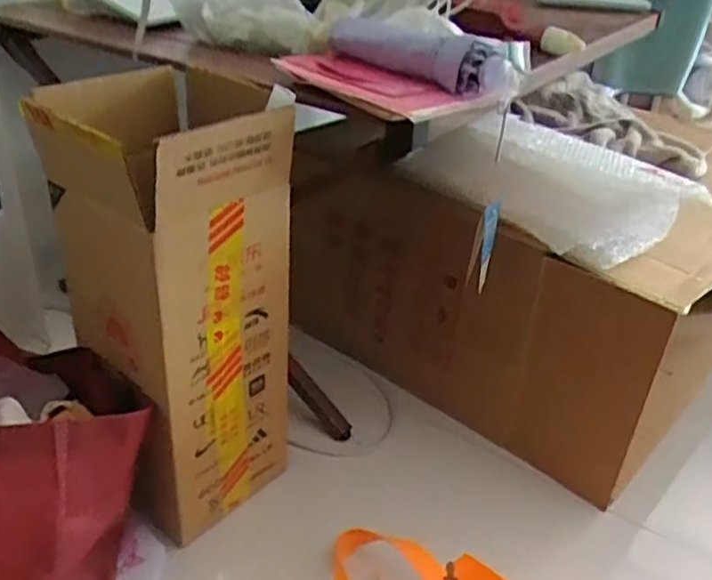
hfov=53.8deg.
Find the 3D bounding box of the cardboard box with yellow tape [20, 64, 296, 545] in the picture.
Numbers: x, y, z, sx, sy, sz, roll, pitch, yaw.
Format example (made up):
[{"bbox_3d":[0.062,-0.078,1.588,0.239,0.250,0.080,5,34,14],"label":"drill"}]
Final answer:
[{"bbox_3d":[-0.164,0.028,0.684,0.153,0.427,0.189,25,34,33],"label":"cardboard box with yellow tape"}]

